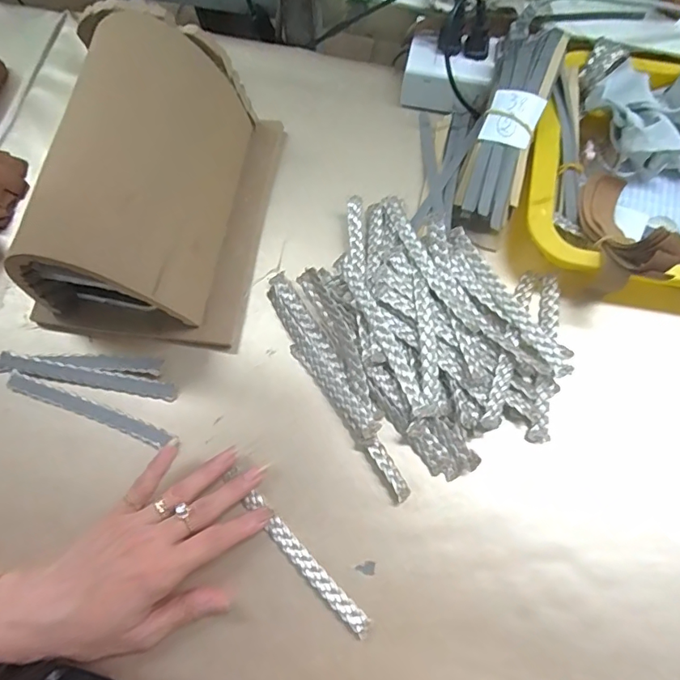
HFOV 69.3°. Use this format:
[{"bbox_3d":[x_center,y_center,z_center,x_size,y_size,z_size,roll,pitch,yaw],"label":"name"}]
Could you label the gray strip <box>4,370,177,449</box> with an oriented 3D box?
[{"bbox_3d":[-0.187,0.051,0.366,0.132,0.006,0.015,19,75,8],"label":"gray strip"}]

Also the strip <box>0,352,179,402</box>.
[{"bbox_3d":[-0.190,0.030,0.374,0.135,0.004,0.016,10,89,2],"label":"strip"}]

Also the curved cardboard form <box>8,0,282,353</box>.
[{"bbox_3d":[-0.134,-0.110,0.353,0.135,0.115,0.198,8,73,5],"label":"curved cardboard form"}]

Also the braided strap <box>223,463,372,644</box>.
[{"bbox_3d":[-0.031,0.141,0.332,0.012,0.007,0.136,-43,75,-10],"label":"braided strap"}]

